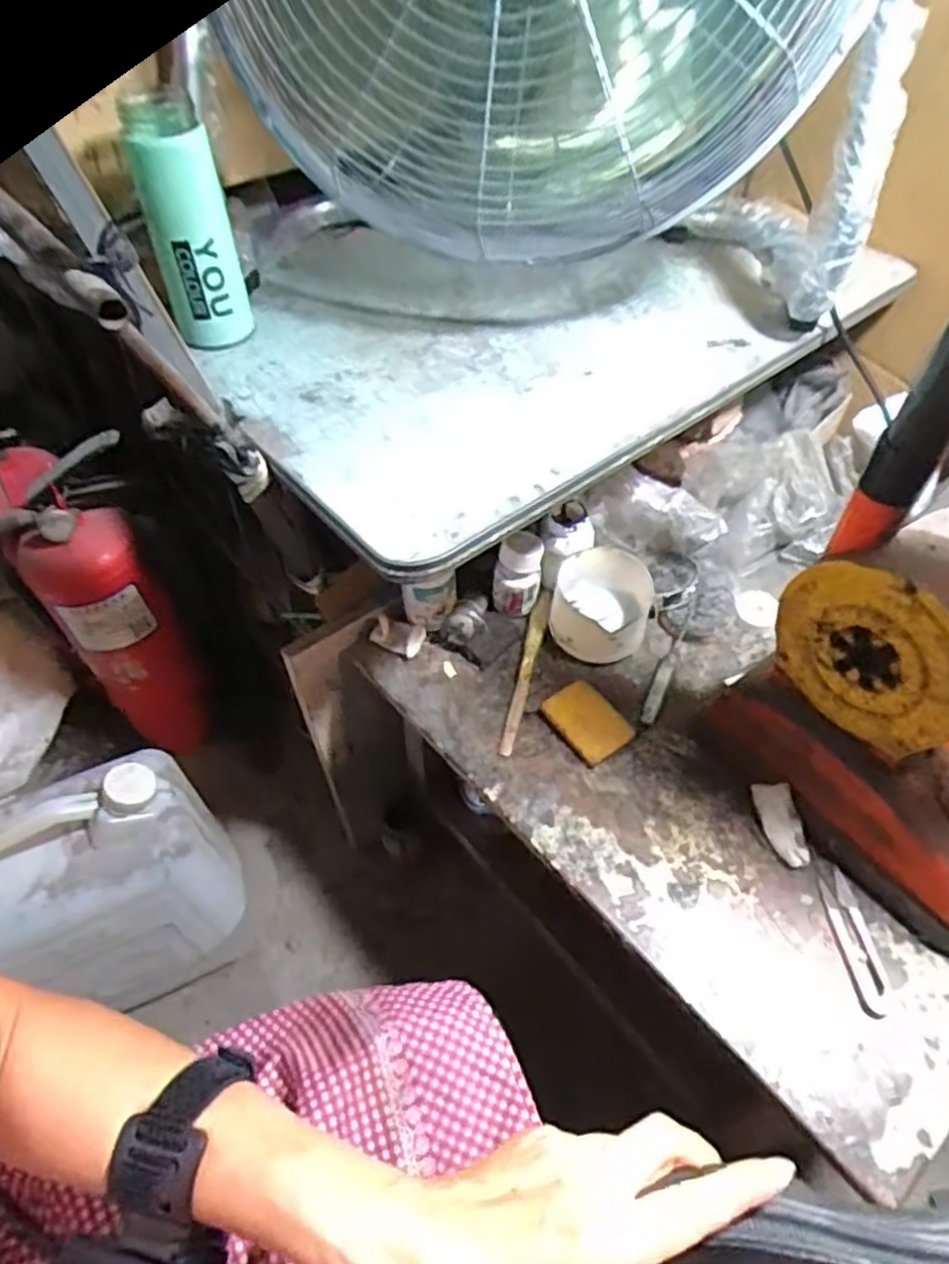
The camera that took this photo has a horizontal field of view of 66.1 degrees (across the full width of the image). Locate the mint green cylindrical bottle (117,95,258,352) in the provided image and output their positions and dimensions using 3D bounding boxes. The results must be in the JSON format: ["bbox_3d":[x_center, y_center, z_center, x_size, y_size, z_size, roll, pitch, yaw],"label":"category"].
[{"bbox_3d":[-0.236,-0.332,0.602,0.067,0.171,0.074,-16,54,-10],"label":"mint green cylindrical bottle"}]

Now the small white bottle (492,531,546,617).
[{"bbox_3d":[0.041,-0.055,0.680,0.042,0.074,0.042,9,54,9],"label":"small white bottle"}]

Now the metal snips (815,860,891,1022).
[{"bbox_3d":[0.268,0.215,0.513,0.025,0.005,0.098,-4,53,-1],"label":"metal snips"}]

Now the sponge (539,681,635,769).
[{"bbox_3d":[0.096,0.075,0.623,0.055,0.014,0.070,-33,59,-21],"label":"sponge"}]

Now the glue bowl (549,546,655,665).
[{"bbox_3d":[0.115,-0.024,0.670,0.087,0.058,0.092,16,55,13],"label":"glue bowl"}]

